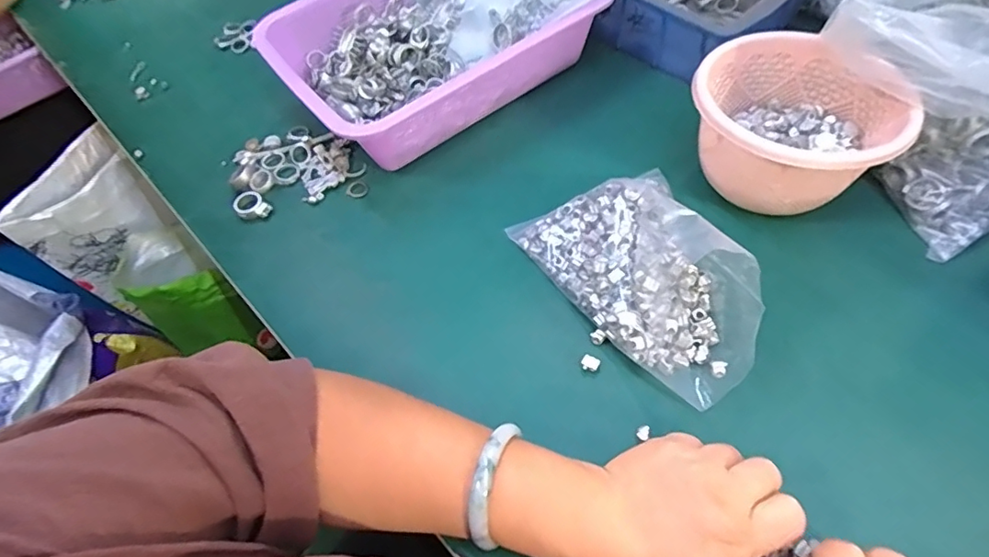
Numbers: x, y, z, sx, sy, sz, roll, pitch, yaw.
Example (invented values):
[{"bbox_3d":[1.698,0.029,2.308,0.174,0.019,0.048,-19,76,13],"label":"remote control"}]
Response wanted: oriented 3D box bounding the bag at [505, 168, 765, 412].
[{"bbox_3d":[0.120,-0.007,0.398,0.120,0.041,0.190,-32,61,-13],"label":"bag"}]

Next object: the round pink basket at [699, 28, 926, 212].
[{"bbox_3d":[0.228,-0.111,0.418,0.141,0.093,0.132,-3,59,5],"label":"round pink basket"}]

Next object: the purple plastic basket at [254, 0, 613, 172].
[{"bbox_3d":[-0.044,-0.245,0.534,0.331,0.096,0.221,-36,60,-14],"label":"purple plastic basket"}]

